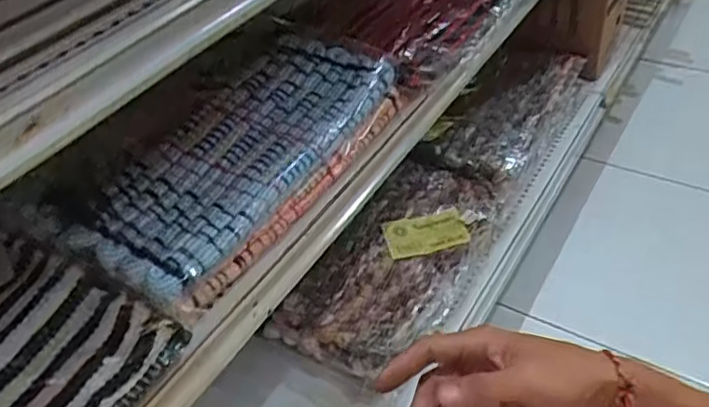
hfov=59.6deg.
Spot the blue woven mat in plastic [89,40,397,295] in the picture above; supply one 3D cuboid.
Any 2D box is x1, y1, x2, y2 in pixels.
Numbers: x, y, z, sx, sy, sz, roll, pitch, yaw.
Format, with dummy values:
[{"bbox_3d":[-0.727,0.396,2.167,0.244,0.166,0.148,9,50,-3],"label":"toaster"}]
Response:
[{"bbox_3d":[-0.107,-0.051,0.582,0.145,0.040,0.345,18,48,26],"label":"blue woven mat in plastic"}]

